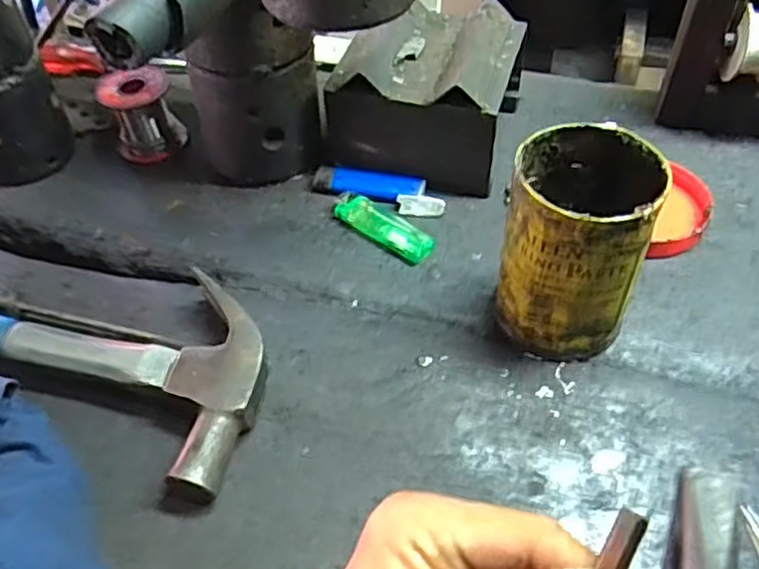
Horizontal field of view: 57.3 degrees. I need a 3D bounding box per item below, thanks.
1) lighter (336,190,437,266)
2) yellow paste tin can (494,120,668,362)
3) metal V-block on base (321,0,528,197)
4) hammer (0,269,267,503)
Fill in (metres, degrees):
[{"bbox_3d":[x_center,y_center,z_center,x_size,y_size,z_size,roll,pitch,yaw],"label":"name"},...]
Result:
[{"bbox_3d":[0.002,-0.040,0.471,0.077,0.007,0.023,35,72,25],"label":"lighter"},{"bbox_3d":[0.107,-0.020,0.384,0.074,0.115,0.077,18,50,19],"label":"yellow paste tin can"},{"bbox_3d":[0.035,-0.137,0.507,0.123,0.092,0.113,13,49,15],"label":"metal V-block on base"},{"bbox_3d":[-0.222,0.023,0.424,0.332,0.037,0.113,14,49,16],"label":"hammer"}]

